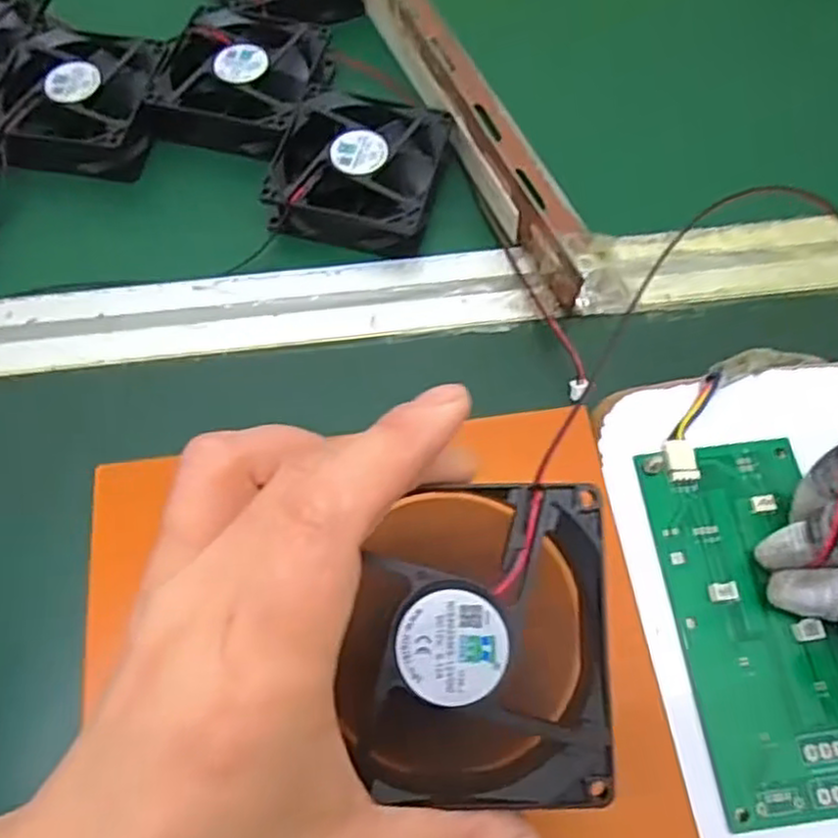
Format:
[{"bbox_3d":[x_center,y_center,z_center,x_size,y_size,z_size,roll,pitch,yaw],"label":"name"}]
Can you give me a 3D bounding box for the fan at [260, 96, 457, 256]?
[{"bbox_3d":[-0.030,-0.127,0.365,0.079,0.024,0.082,11,64,5],"label":"fan"}]

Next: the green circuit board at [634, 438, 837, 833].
[{"bbox_3d":[0.127,0.072,0.265,0.064,0.008,0.133,-8,67,-5],"label":"green circuit board"}]

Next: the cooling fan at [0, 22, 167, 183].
[{"bbox_3d":[-0.180,-0.175,0.389,0.083,0.030,0.094,10,64,4],"label":"cooling fan"}]

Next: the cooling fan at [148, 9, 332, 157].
[{"bbox_3d":[-0.095,-0.183,0.390,0.081,0.024,0.085,8,64,3],"label":"cooling fan"}]

